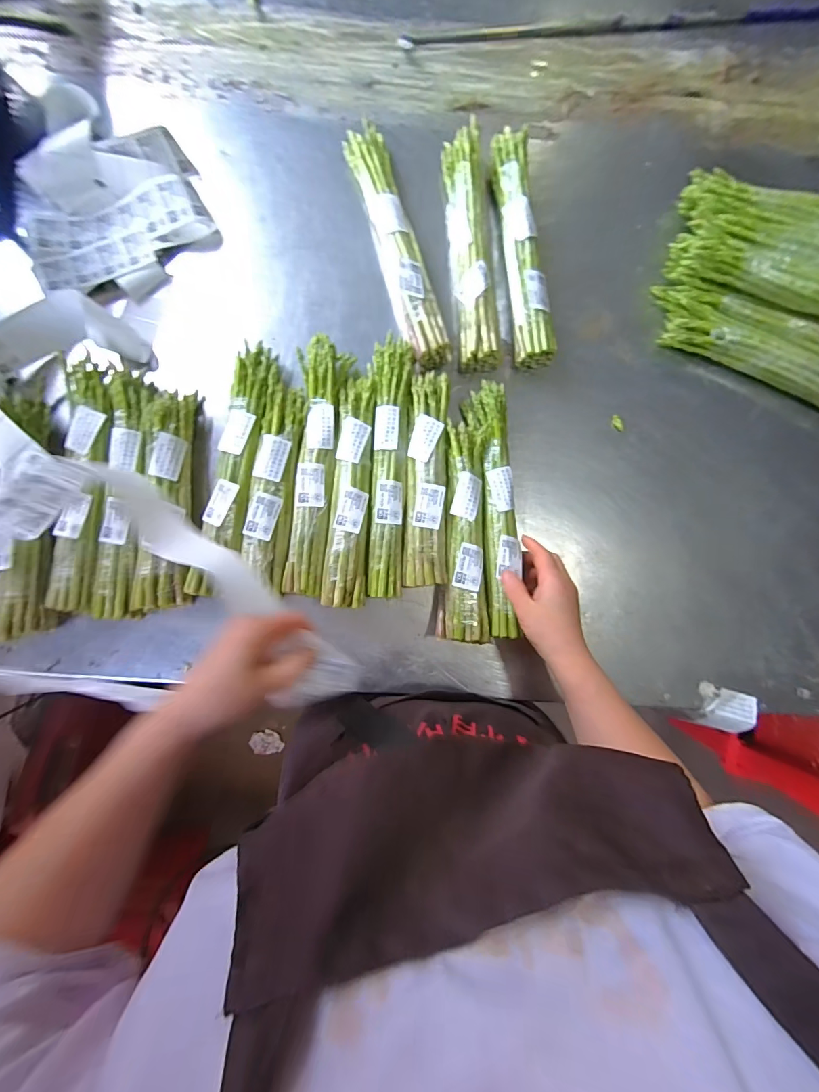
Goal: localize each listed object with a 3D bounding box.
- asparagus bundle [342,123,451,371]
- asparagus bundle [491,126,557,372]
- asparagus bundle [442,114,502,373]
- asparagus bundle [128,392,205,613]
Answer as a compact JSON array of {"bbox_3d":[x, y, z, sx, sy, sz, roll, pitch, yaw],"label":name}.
[{"bbox_3d":[-0.015,-0.362,0.523,0.055,0.049,0.301,-16,88,-3],"label":"asparagus bundle"},{"bbox_3d":[0.140,-0.369,0.528,0.054,0.042,0.297,-5,87,-3],"label":"asparagus bundle"},{"bbox_3d":[0.075,-0.363,0.526,0.055,0.043,0.292,-4,87,-3],"label":"asparagus bundle"},{"bbox_3d":[-0.274,-0.054,0.486,0.056,0.045,0.244,-2,87,-3],"label":"asparagus bundle"}]

